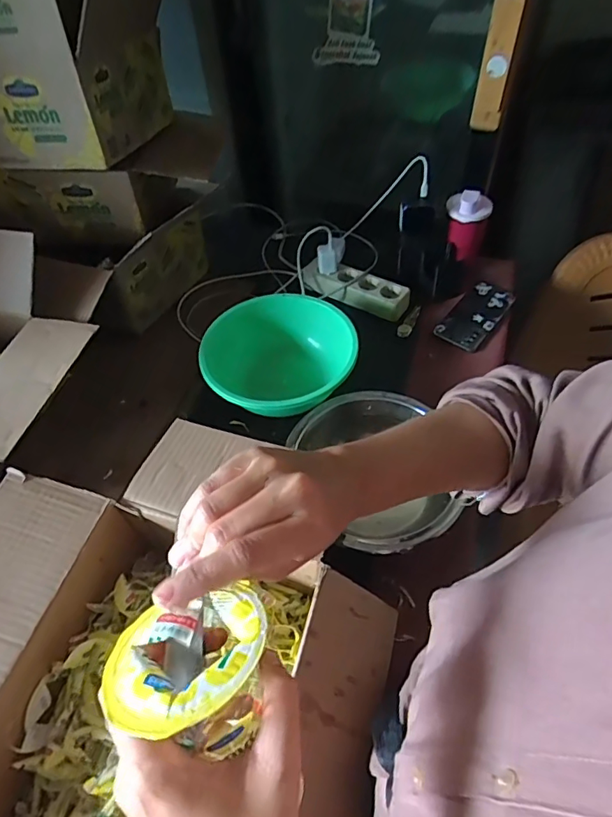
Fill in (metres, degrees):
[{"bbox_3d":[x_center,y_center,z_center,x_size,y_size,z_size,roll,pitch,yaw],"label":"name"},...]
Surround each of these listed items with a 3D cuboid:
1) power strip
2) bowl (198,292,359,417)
[{"bbox_3d":[0.090,-0.224,0.914,0.203,0.044,0.062,27,58,21],"label":"power strip"},{"bbox_3d":[-0.034,-0.072,0.777,0.209,0.090,0.203,-1,52,1],"label":"bowl"}]

